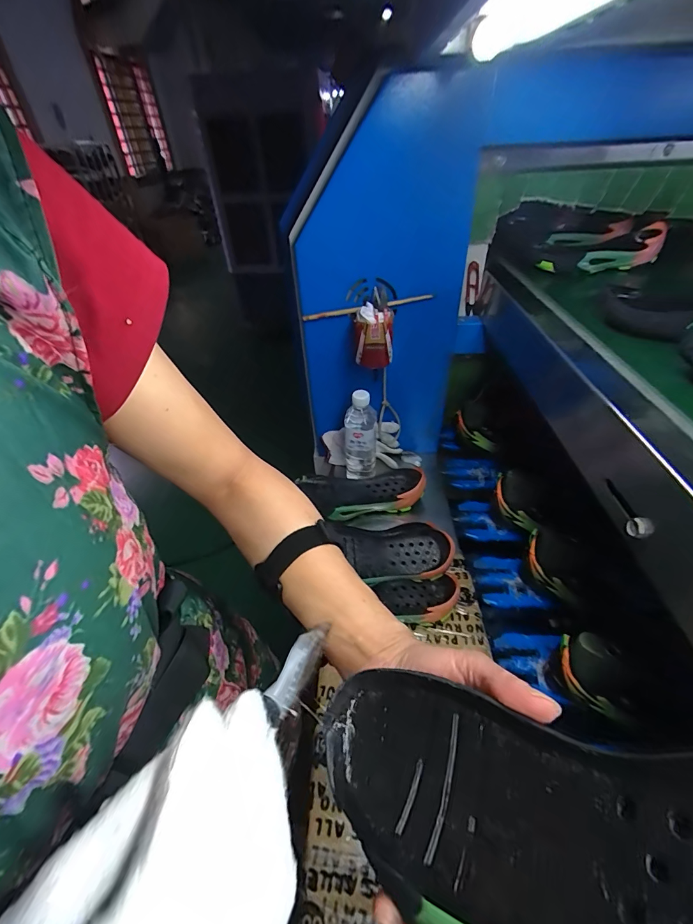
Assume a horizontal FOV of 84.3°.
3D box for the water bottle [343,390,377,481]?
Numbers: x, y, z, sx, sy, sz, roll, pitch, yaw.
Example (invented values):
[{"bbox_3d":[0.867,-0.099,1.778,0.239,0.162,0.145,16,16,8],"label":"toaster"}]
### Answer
[{"bbox_3d":[0.027,-0.043,0.765,0.063,0.218,0.072,0,37,0],"label":"water bottle"}]

